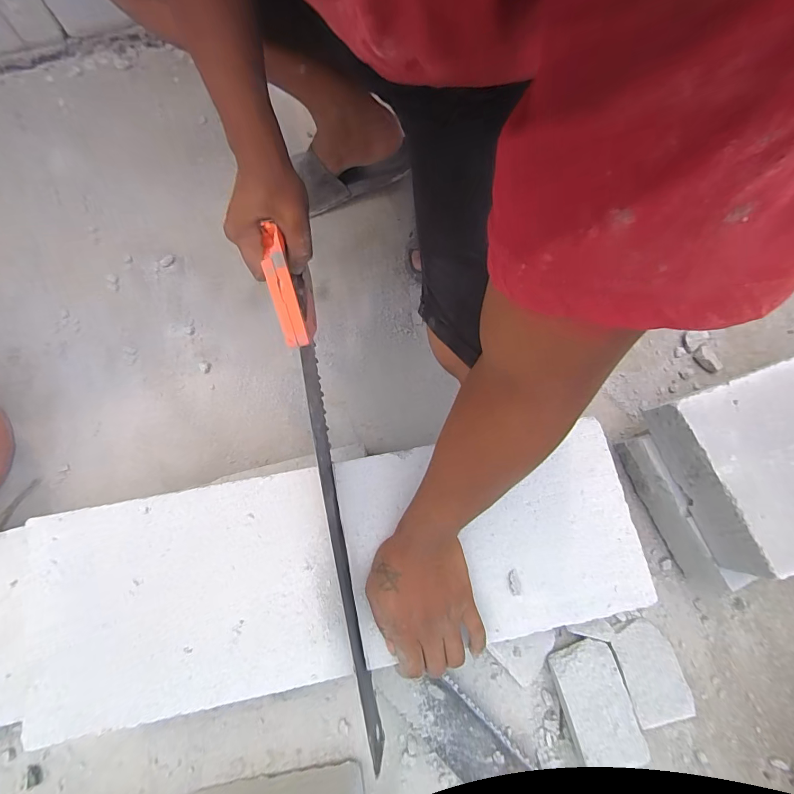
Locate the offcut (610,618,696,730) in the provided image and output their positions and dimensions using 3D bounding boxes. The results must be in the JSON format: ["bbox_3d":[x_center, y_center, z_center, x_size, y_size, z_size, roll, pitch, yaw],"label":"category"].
[{"bbox_3d":[0.314,0.345,0.490,0.079,0.020,0.105,-4,65,-12],"label":"offcut"}]

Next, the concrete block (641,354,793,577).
[{"bbox_3d":[0.480,0.048,0.449,0.311,0.072,0.203,-19,78,-5],"label":"concrete block"}]

